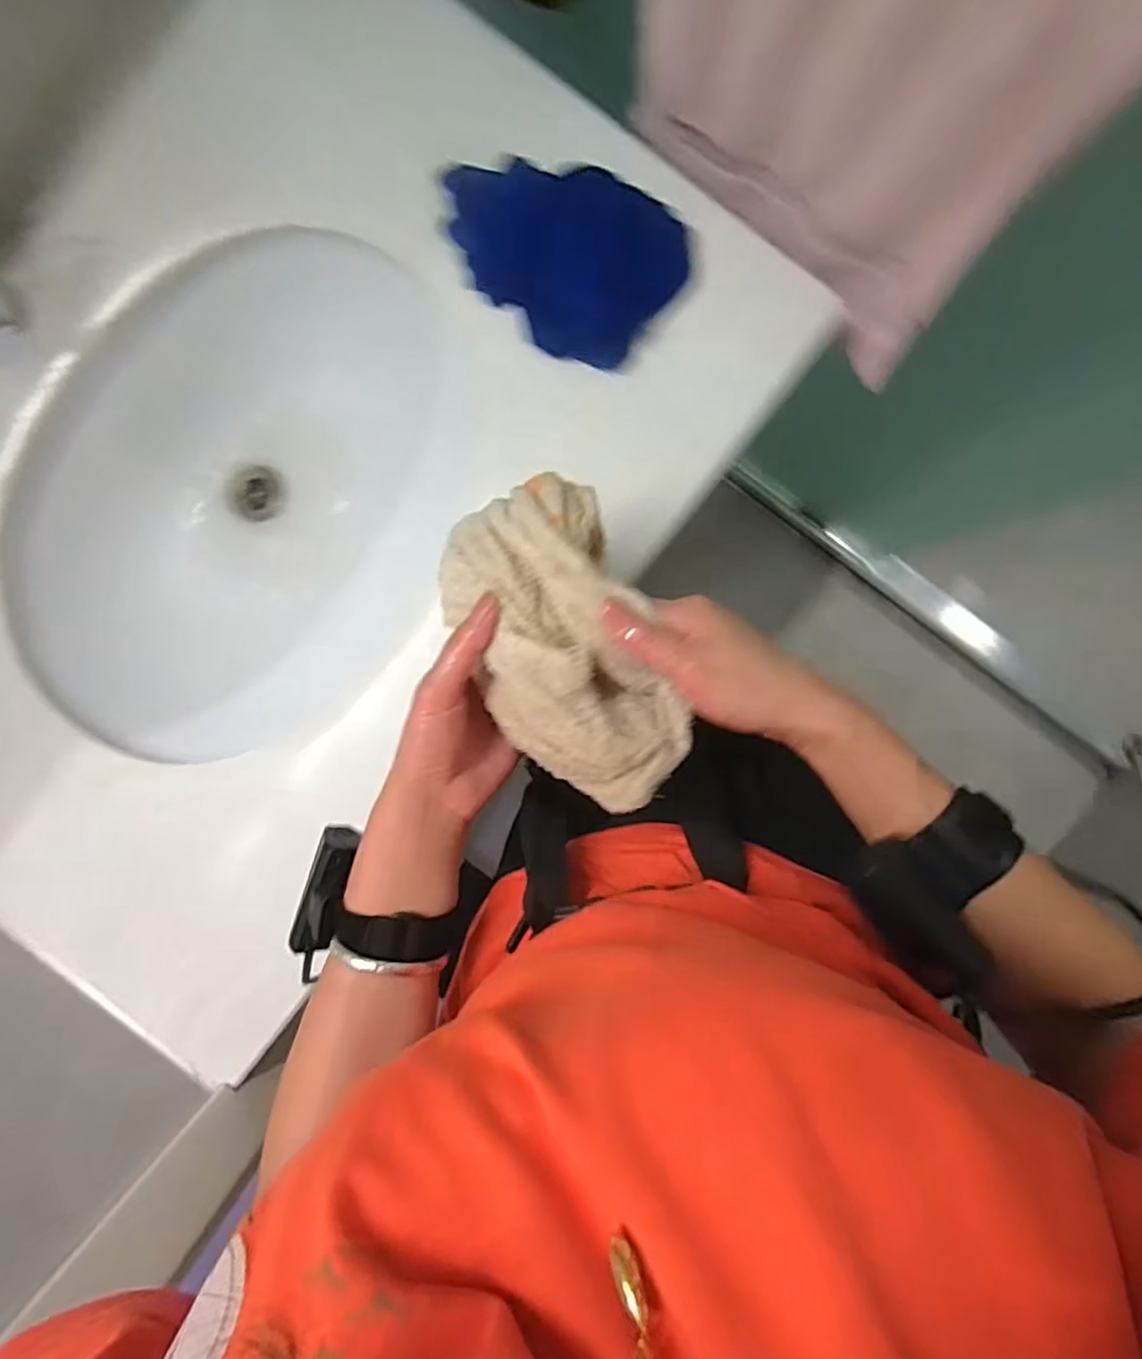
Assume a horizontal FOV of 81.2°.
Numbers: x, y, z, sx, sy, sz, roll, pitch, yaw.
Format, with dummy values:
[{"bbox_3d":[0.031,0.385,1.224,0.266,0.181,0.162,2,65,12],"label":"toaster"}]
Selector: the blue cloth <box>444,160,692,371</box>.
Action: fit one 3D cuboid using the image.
[{"bbox_3d":[-0.006,-0.336,0.518,0.176,0.021,0.128,34,94,1],"label":"blue cloth"}]

